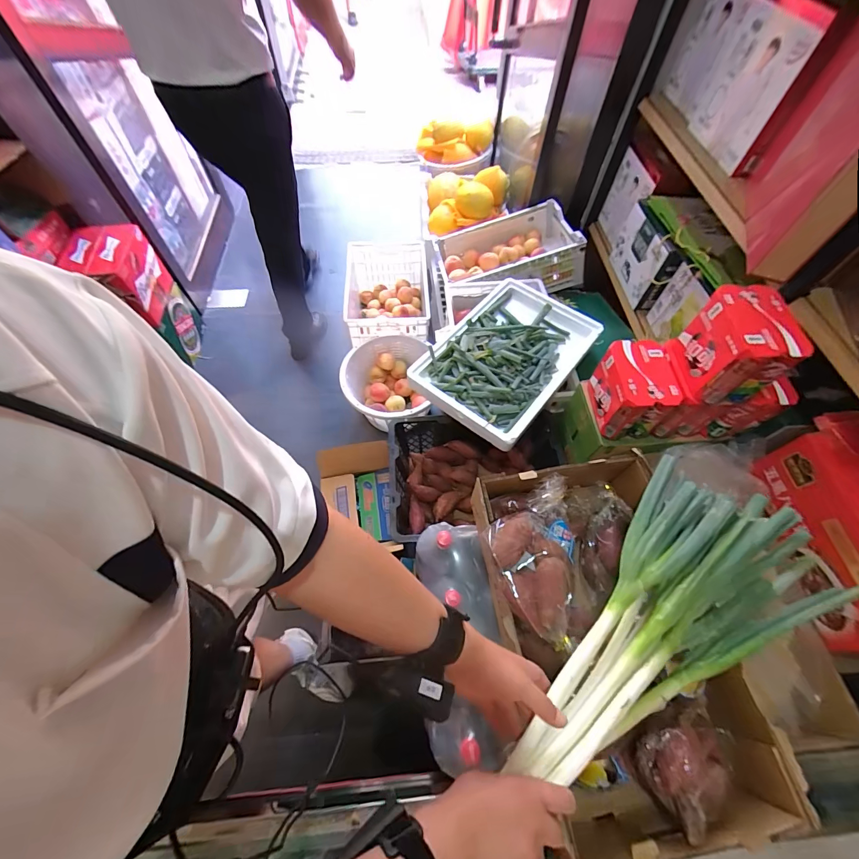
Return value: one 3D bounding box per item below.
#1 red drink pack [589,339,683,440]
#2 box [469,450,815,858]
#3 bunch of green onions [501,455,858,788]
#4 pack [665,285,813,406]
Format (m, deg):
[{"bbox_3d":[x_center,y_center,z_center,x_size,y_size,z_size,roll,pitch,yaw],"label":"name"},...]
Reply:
[{"bbox_3d":[0.466,-0.093,0.859,0.133,0.149,0.165,-4,61,-4],"label":"red drink pack"},{"bbox_3d":[0.272,0.304,0.594,0.329,0.194,0.496,-7,61,-6],"label":"box"},{"bbox_3d":[0.330,0.242,0.519,0.543,0.076,0.250,-28,65,-22],"label":"bunch of green onions"},{"bbox_3d":[0.588,-0.160,0.746,0.126,0.177,0.168,3,61,0],"label":"pack"}]

